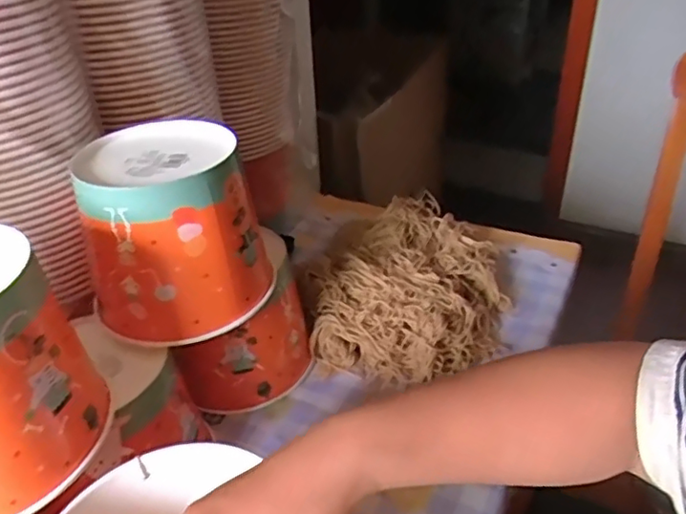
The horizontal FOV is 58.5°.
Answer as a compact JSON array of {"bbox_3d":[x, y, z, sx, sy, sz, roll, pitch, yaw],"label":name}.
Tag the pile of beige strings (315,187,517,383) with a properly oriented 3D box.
[{"bbox_3d":[0.082,0.024,0.721,0.217,0.065,0.318,7,36,14],"label":"pile of beige strings"}]

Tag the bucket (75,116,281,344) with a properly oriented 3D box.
[{"bbox_3d":[-0.144,-0.025,0.519,0.138,0.130,0.136,-2,34,1],"label":"bucket"}]

